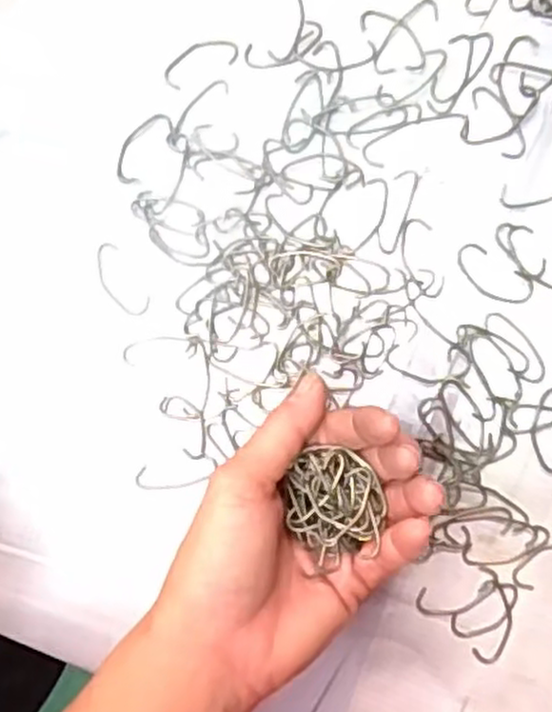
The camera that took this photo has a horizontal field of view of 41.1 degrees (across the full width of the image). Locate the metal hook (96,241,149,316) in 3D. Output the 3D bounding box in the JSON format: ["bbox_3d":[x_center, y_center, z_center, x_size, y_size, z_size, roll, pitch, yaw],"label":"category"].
[{"bbox_3d":[-0.076,-0.036,0.356,0.016,0.004,0.039,-35,85,6],"label":"metal hook"}]

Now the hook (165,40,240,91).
[{"bbox_3d":[-0.037,-0.142,0.351,0.037,0.004,0.016,-24,86,7],"label":"hook"}]

